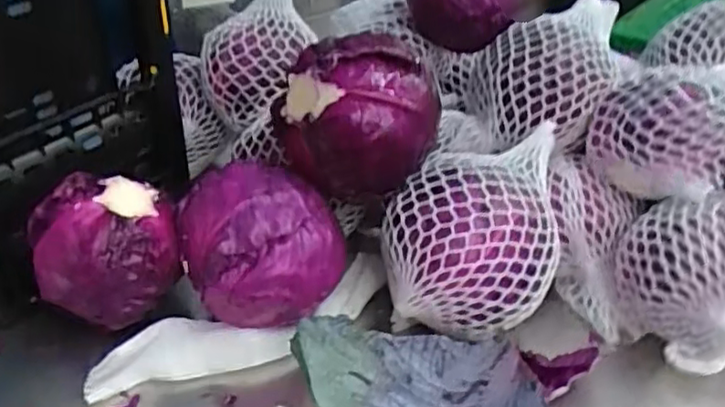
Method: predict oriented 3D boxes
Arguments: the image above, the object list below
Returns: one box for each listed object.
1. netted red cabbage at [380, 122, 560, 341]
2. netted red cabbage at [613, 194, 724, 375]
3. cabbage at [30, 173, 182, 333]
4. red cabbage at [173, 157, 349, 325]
[{"bbox_3d":[0.083,0.028,0.522,0.135,0.117,0.136,2,34,3],"label":"netted red cabbage"},{"bbox_3d":[0.298,0.049,0.527,0.174,0.103,0.117,-14,36,-20],"label":"netted red cabbage"},{"bbox_3d":[-0.200,0.043,0.523,0.089,0.111,0.093,0,34,0],"label":"cabbage"},{"bbox_3d":[-0.078,0.039,0.520,0.115,0.125,0.099,-11,35,-16],"label":"red cabbage"}]

